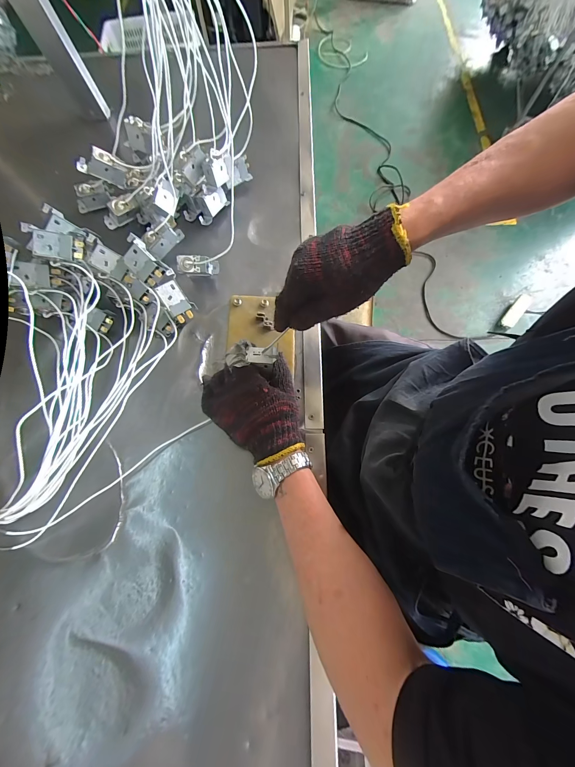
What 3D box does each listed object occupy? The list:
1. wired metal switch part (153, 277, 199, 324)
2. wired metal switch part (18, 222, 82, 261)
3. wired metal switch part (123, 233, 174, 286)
[{"bbox_3d":[-0.156,-0.115,0.393,0.034,0.020,0.054,-41,107,-16],"label":"wired metal switch part"},{"bbox_3d":[-0.287,-0.173,0.347,0.056,0.018,0.036,7,103,-13],"label":"wired metal switch part"},{"bbox_3d":[-0.189,-0.160,0.371,0.036,0.027,0.059,-44,87,8],"label":"wired metal switch part"}]

